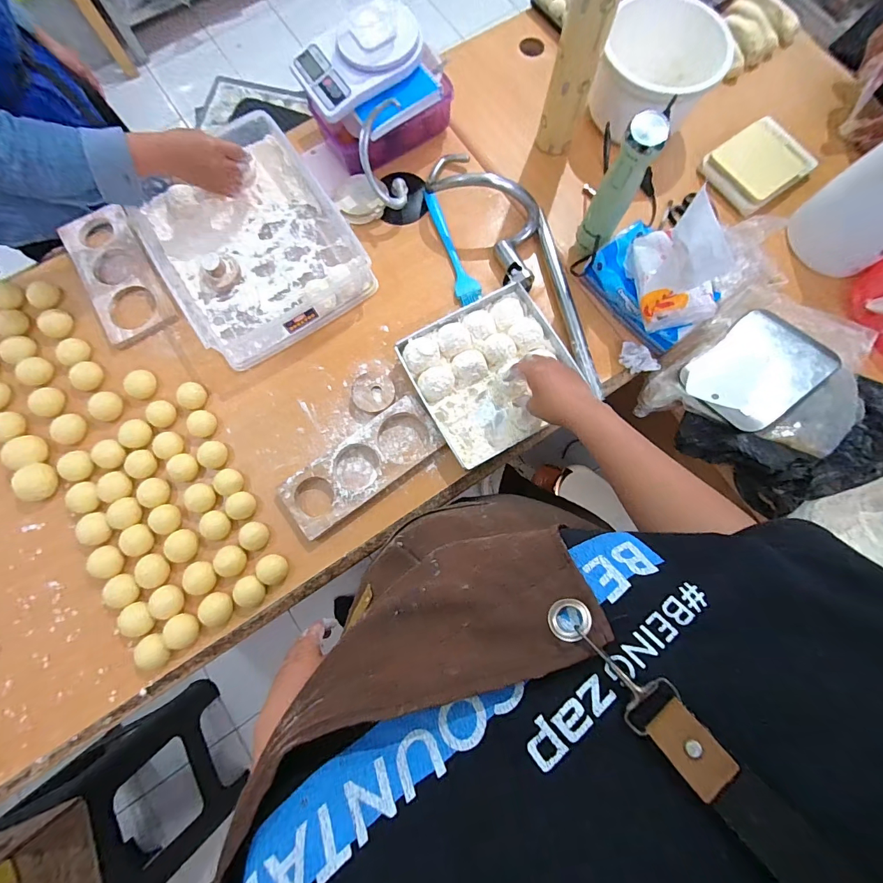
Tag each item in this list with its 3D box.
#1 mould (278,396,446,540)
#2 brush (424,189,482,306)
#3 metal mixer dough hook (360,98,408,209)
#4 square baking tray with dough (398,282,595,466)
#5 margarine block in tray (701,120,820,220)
[{"bbox_3d":[-0.118,0.036,0.601,0.243,0.025,0.095,-36,81,-7],"label":"mould"},{"bbox_3d":[0.019,-0.330,0.678,0.041,0.025,0.212,-17,79,-4],"label":"brush"},{"bbox_3d":[-0.091,-0.450,0.637,0.072,0.141,0.051,-17,49,-2],"label":"metal mixer dough hook"},{"bbox_3d":[0.084,-0.109,0.619,0.236,0.040,0.222,-31,79,-5],"label":"square baking tray with dough"},{"bbox_3d":[0.551,-0.483,0.695,0.160,0.025,0.130,-35,81,-7],"label":"margarine block in tray"}]

